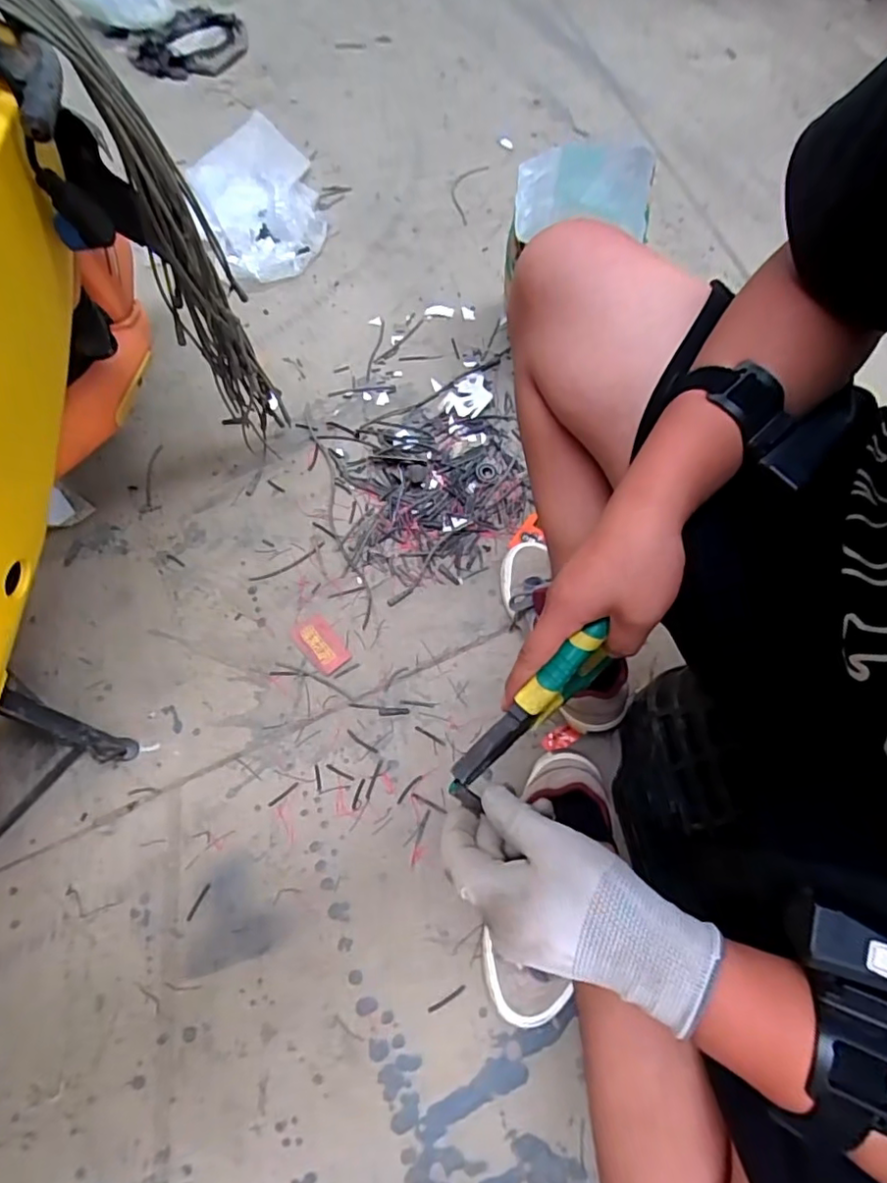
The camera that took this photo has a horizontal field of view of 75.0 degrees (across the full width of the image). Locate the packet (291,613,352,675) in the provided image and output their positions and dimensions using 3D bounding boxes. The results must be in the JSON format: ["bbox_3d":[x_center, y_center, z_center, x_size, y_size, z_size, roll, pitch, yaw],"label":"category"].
[{"bbox_3d":[-0.164,0.067,0.770,0.050,0.005,0.087,-37,69,-15],"label":"packet"}]

